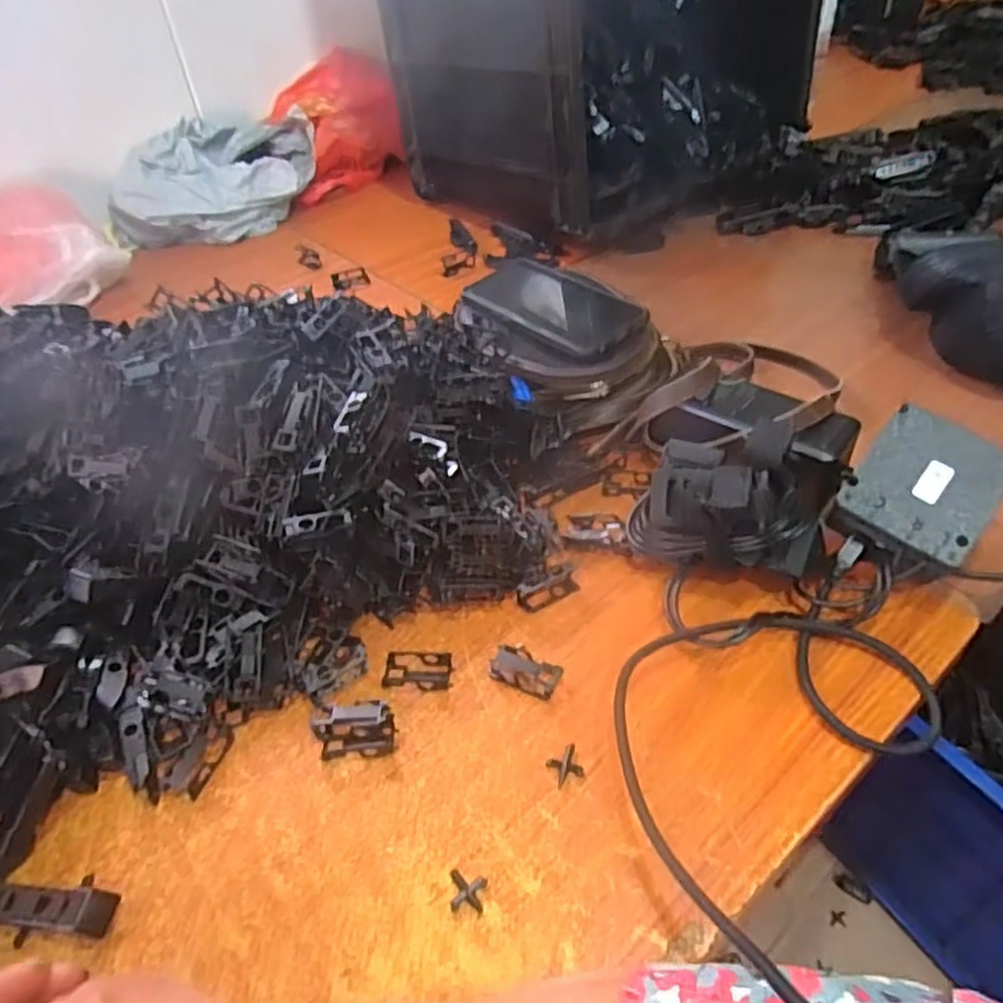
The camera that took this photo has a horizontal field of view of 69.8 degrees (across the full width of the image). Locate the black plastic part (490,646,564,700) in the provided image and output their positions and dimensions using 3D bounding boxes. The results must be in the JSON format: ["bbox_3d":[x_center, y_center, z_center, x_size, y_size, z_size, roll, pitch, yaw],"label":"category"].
[{"bbox_3d":[0.014,0.095,0.404,0.038,0.010,0.023,18,47,24],"label":"black plastic part"}]

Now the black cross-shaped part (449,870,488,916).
[{"bbox_3d":[-0.016,0.177,0.327,0.017,0.004,0.017,3,43,9],"label":"black cross-shaped part"}]

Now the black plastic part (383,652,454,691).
[{"bbox_3d":[-0.047,0.096,0.410,0.038,0.006,0.021,1,43,7],"label":"black plastic part"}]

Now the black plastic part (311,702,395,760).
[{"bbox_3d":[-0.079,0.121,0.382,0.043,0.010,0.027,-5,42,1],"label":"black plastic part"}]

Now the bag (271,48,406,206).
[{"bbox_3d":[-0.222,-0.524,0.987,0.172,0.108,0.217,-10,43,-5],"label":"bag"}]

